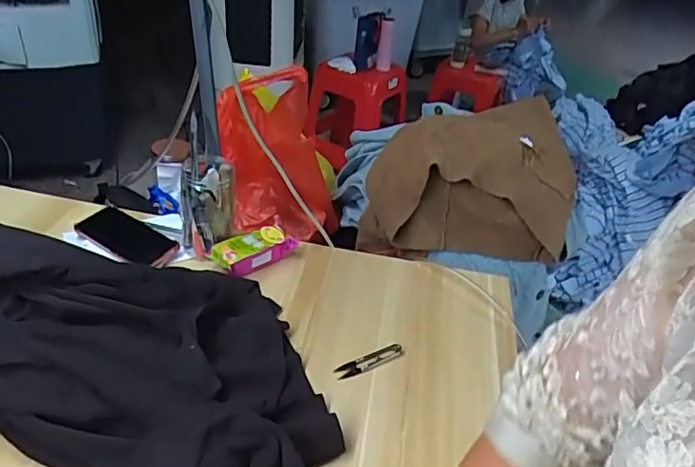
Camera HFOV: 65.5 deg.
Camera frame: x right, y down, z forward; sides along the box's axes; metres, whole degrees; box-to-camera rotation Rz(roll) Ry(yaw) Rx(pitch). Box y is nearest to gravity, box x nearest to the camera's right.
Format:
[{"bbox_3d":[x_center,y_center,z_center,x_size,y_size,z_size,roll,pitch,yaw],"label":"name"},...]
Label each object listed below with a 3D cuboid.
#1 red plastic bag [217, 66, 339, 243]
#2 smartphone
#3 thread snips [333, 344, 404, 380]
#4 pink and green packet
[{"bbox_3d":[-0.128,-0.155,1.051,0.227,0.309,0.154,5,36,-3],"label":"red plastic bag"},{"bbox_3d":[-0.360,0.006,0.876,0.167,0.016,0.075,21,38,18],"label":"smartphone"},{"bbox_3d":[0.031,0.175,0.743,0.102,0.008,0.022,-14,41,-26],"label":"thread snips"},{"bbox_3d":[-0.152,0.026,0.873,0.136,0.041,0.058,-24,46,-35],"label":"pink and green packet"}]

